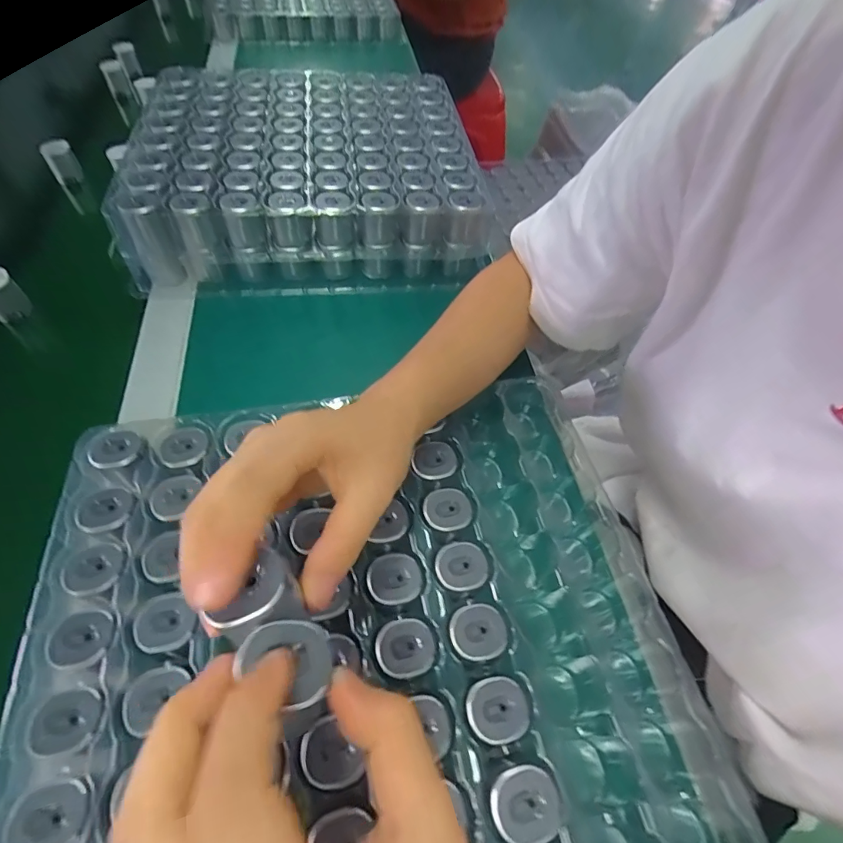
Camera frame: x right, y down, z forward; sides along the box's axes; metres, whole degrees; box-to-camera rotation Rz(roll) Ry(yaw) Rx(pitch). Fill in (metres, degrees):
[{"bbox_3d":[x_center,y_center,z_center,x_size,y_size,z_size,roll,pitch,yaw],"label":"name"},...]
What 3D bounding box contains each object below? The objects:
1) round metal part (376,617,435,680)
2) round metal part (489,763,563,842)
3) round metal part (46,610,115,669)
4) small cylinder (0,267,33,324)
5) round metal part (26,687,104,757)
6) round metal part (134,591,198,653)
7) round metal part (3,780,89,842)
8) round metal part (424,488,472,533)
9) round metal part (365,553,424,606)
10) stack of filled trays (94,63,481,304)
[{"bbox_3d":[-0.008,0.116,0.233,0.029,0.004,0.027,2,55,-3],"label":"round metal part"},{"bbox_3d":[0.046,0.170,0.200,0.030,0.006,0.027,-13,58,-13],"label":"round metal part"},{"bbox_3d":[-0.171,0.108,0.224,0.030,0.004,0.025,-2,56,-7],"label":"round metal part"},{"bbox_3d":[-0.363,-0.110,0.390,0.031,0.039,0.030,38,61,19],"label":"small cylinder"},{"bbox_3d":[-0.163,0.136,0.205,0.029,0.004,0.024,-10,57,-11],"label":"round metal part"},{"bbox_3d":[-0.132,0.103,0.231,0.029,0.004,0.028,-10,57,-12],"label":"round metal part"},{"bbox_3d":[-0.155,0.165,0.186,0.030,0.004,0.023,-12,57,-13],"label":"round metal part"},{"bbox_3d":[0.016,0.055,0.281,0.028,0.006,0.026,2,55,-3],"label":"round metal part"},{"bbox_3d":[-0.015,0.087,0.252,0.029,0.004,0.027,2,55,-3],"label":"round metal part"},{"bbox_3d":[-0.120,-0.269,0.483,0.327,0.078,0.306,-5,56,-9],"label":"stack of filled trays"}]

